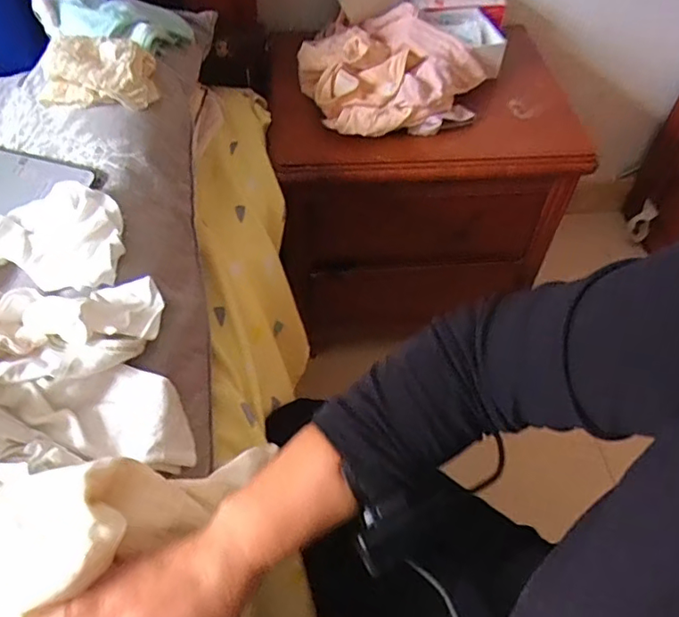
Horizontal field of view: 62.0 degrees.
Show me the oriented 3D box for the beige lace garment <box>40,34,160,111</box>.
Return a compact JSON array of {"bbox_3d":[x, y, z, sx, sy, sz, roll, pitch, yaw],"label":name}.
[{"bbox_3d":[-0.263,-0.256,0.614,0.115,0.054,0.072,-4,52,-5],"label":"beige lace garment"}]

